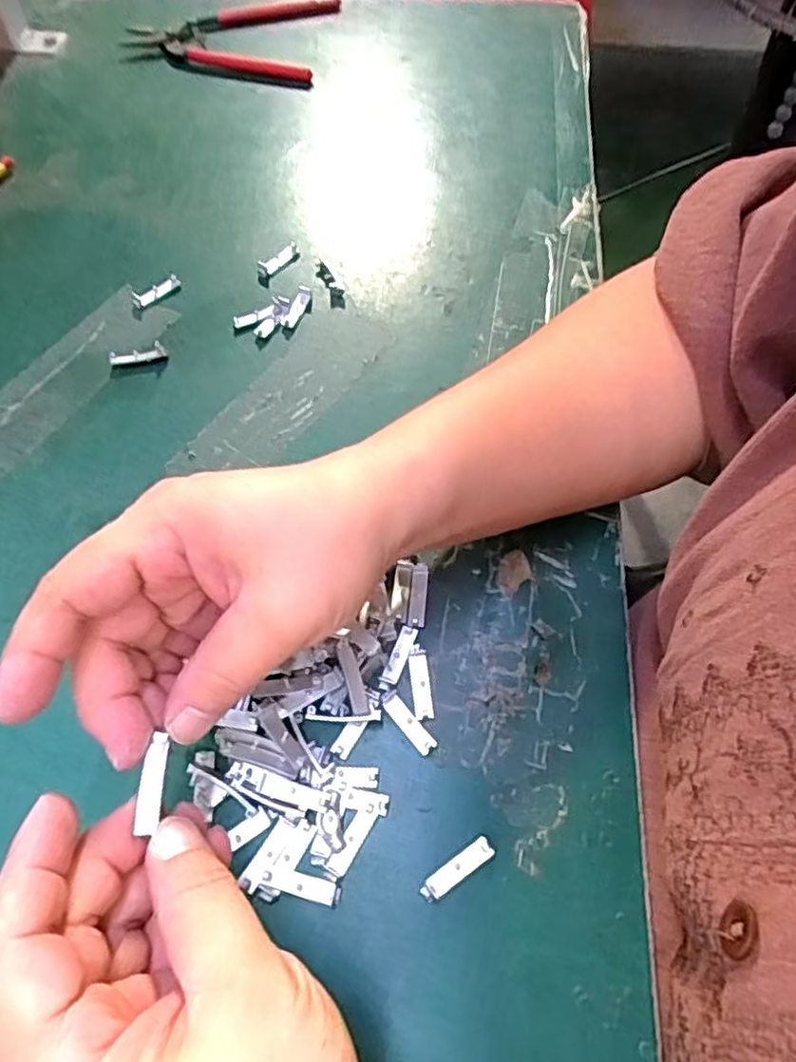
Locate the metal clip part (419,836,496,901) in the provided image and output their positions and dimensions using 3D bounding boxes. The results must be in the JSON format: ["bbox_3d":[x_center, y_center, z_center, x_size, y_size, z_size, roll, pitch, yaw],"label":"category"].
[{"bbox_3d":[0.021,0.120,0.240,0.029,0.004,0.007,-31,65,-16],"label":"metal clip part"}]

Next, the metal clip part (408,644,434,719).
[{"bbox_3d":[0.009,0.060,0.272,0.008,0.004,0.029,-6,61,-3],"label":"metal clip part"}]

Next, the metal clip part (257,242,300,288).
[{"bbox_3d":[-0.072,-0.158,0.398,0.014,0.004,0.036,30,65,16],"label":"metal clip part"}]

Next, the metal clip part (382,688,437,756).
[{"bbox_3d":[0.004,0.075,0.265,0.008,0.004,0.027,-35,66,-17],"label":"metal clip part"}]

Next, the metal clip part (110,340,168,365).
[{"bbox_3d":[-0.138,-0.094,0.360,0.029,0.005,0.011,-14,62,-7],"label":"metal clip part"}]

